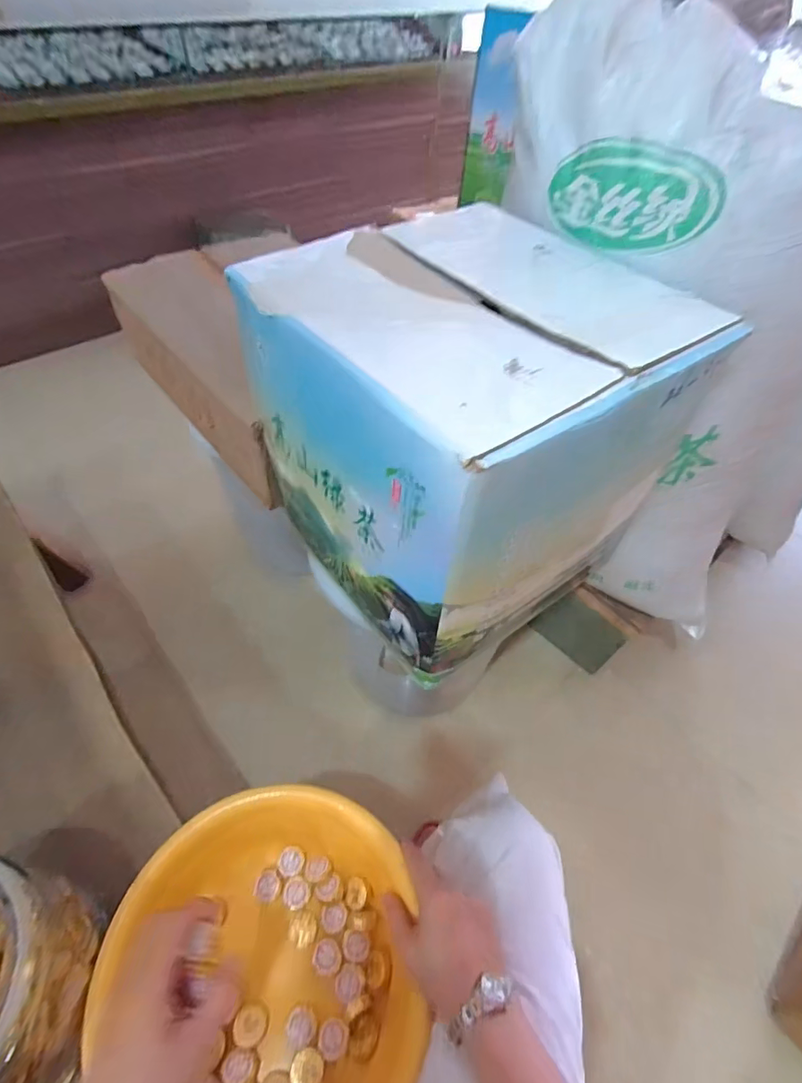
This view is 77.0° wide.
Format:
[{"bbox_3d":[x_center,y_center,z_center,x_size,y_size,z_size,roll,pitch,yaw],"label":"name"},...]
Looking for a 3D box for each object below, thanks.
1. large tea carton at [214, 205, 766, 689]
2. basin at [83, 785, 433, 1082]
[{"bbox_3d":[0.074,-0.137,0.662,0.398,0.359,0.411,-29,58,-24],"label":"large tea carton"},{"bbox_3d":[-0.114,0.395,0.467,0.267,0.096,0.283,2,51,-2],"label":"basin"}]

